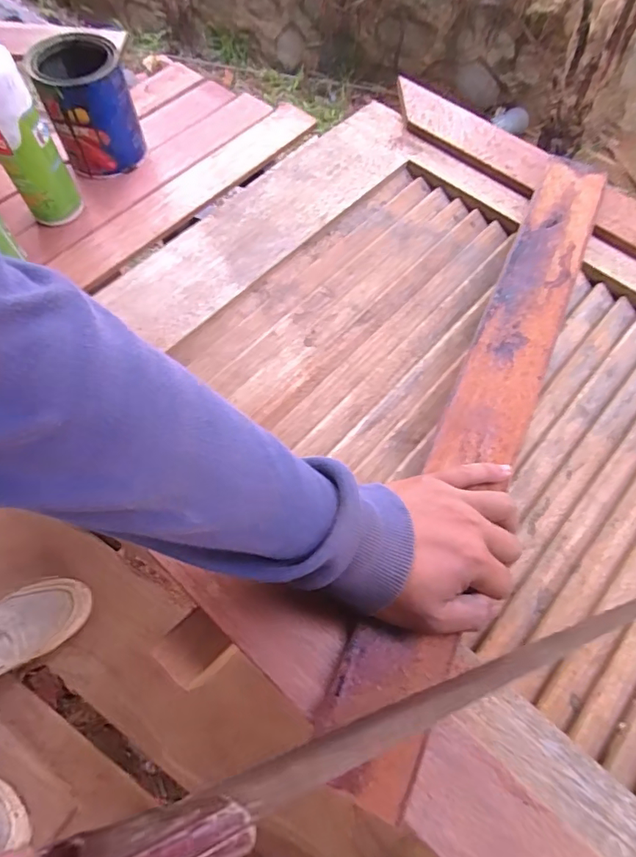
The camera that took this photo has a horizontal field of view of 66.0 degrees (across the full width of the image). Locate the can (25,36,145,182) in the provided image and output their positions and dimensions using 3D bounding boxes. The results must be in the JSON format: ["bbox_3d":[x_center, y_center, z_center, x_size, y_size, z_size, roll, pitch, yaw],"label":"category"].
[{"bbox_3d":[-0.310,-0.438,0.666,0.113,0.122,0.127,-23,68,-12],"label":"can"}]

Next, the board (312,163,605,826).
[{"bbox_3d":[0.141,-0.021,0.400,0.064,0.010,0.574,24,67,8],"label":"board"}]

